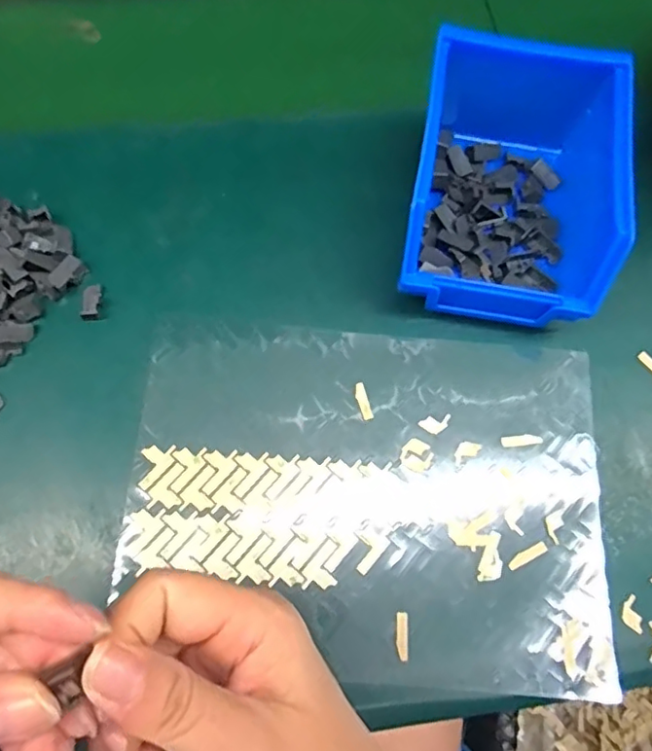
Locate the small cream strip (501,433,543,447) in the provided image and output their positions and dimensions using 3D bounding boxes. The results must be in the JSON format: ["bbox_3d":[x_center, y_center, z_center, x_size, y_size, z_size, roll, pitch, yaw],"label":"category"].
[{"bbox_3d":[0.108,0.035,0.319,0.023,0.004,0.006,-8,73,-3],"label":"small cream strip"}]

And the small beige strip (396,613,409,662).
[{"bbox_3d":[0.038,0.129,0.285,0.005,0.004,0.022,4,73,1],"label":"small beige strip"}]

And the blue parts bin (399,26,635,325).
[{"bbox_3d":[0.102,-0.105,0.327,0.103,0.073,0.140,9,70,1],"label":"blue parts bin"}]

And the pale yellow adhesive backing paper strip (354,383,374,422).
[{"bbox_3d":[0.021,0.014,0.323,0.006,0.004,0.022,-15,74,-5],"label":"pale yellow adhesive backing paper strip"}]

